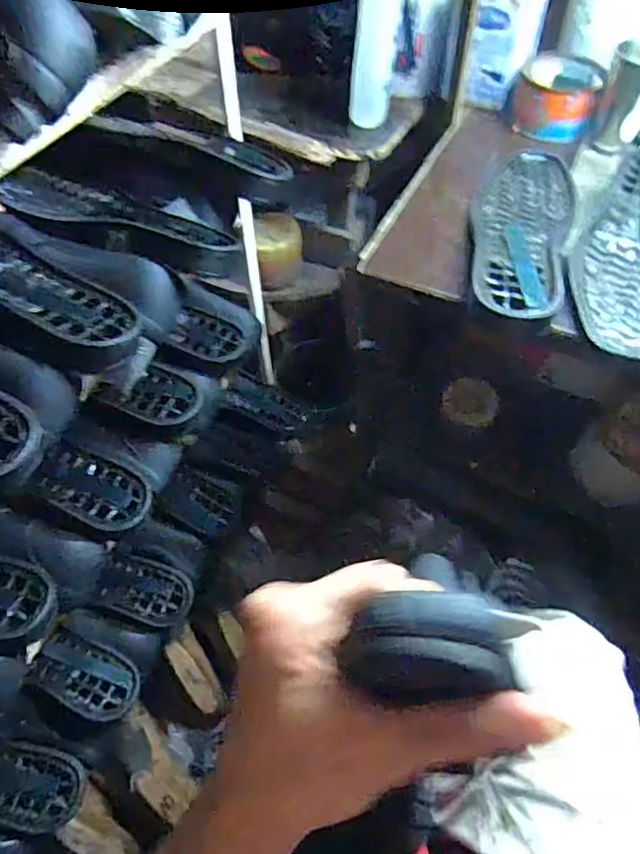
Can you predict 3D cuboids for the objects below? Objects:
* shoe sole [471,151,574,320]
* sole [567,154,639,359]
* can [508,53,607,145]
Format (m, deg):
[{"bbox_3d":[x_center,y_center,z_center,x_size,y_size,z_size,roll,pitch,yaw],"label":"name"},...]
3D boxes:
[{"bbox_3d":[0.205,-0.210,0.572,0.096,0.020,0.286,16,56,10],"label":"shoe sole"},{"bbox_3d":[0.315,-0.184,0.556,0.099,0.021,0.292,24,58,15],"label":"sole"},{"bbox_3d":[0.290,-0.408,0.690,0.100,0.054,0.091,15,56,10],"label":"can"}]

